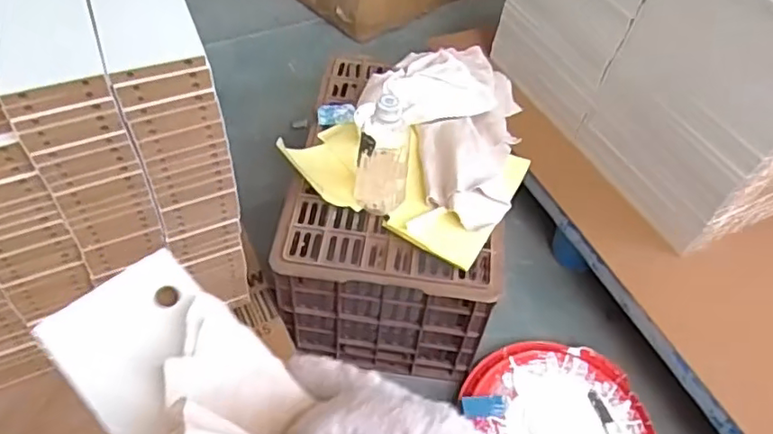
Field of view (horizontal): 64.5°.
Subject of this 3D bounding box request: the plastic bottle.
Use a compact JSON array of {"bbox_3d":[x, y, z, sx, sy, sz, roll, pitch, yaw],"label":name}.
[{"bbox_3d":[-0.004,-0.076,0.767,0.066,0.173,0.062,5,50,0],"label":"plastic bottle"}]

